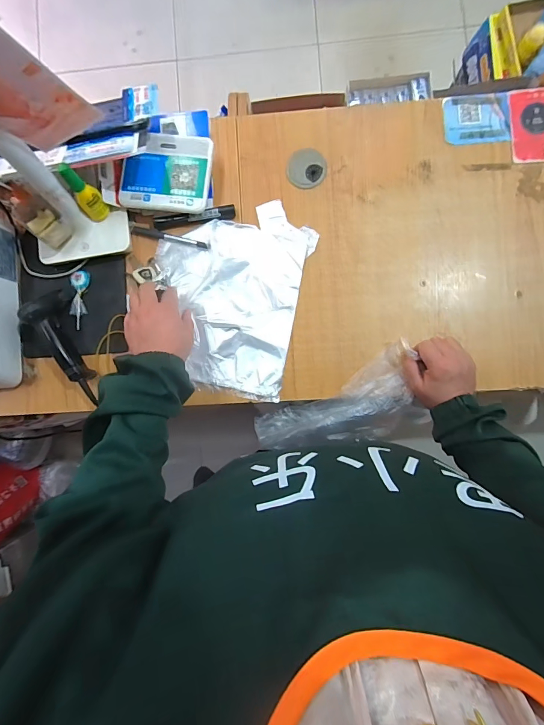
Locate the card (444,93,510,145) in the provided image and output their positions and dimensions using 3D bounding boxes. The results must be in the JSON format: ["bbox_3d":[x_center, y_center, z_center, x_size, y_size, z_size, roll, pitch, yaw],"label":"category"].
[{"bbox_3d":[0.325,-0.386,0.584,0.099,0.005,0.078,-3,88,8],"label":"card"}]

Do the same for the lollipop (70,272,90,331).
[{"bbox_3d":[-0.318,-0.103,0.605,0.027,0.013,0.097,0,88,3],"label":"lollipop"}]

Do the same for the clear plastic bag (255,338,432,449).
[{"bbox_3d":[0.104,0.079,0.598,0.259,0.086,0.136,-20,87,6],"label":"clear plastic bag"}]

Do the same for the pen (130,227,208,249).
[{"bbox_3d":[-0.166,-0.204,0.598,0.126,0.008,0.014,12,88,3],"label":"pen"}]

